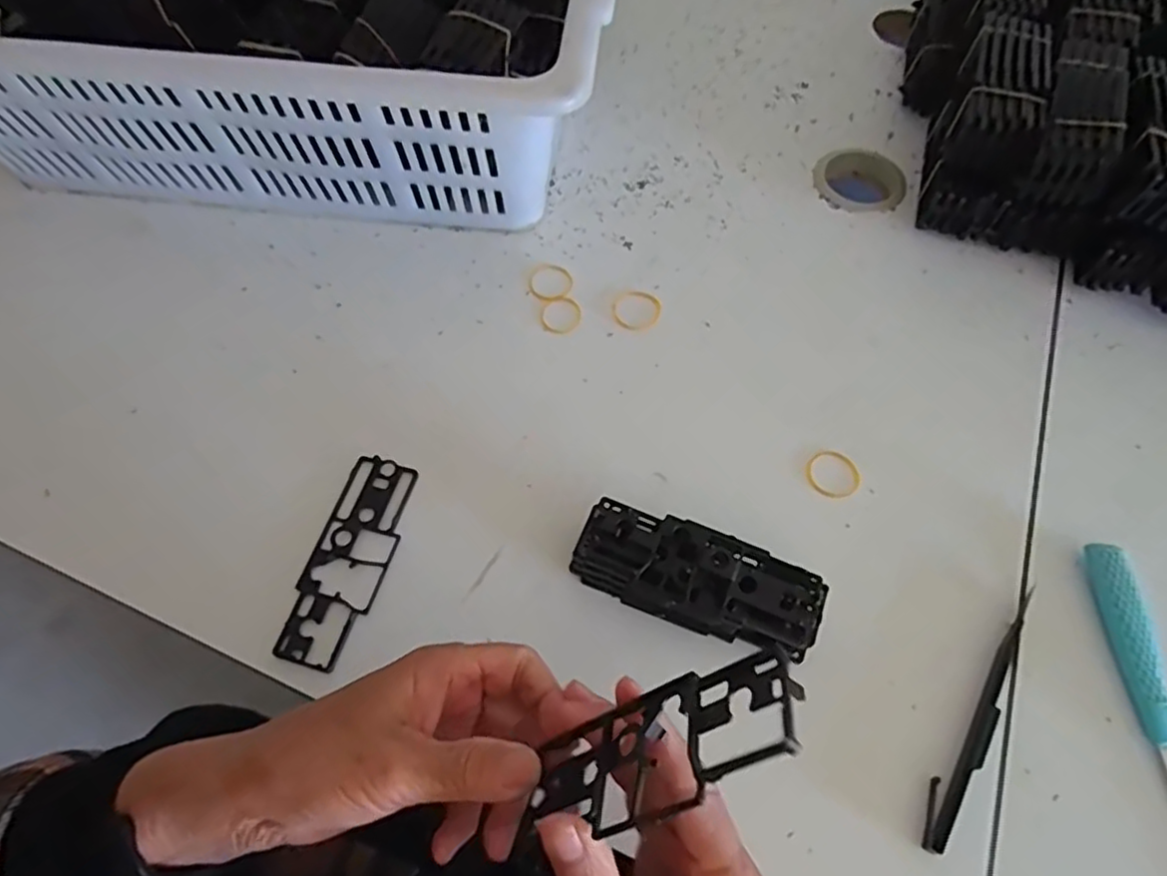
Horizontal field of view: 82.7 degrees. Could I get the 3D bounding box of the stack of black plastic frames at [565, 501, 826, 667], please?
[{"bbox_3d":[0.059,0.076,0.353,0.125,0.035,0.050,21,63,11],"label":"stack of black plastic frames"}]

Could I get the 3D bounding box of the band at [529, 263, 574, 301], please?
[{"bbox_3d":[-0.024,-0.112,0.473,0.032,0.004,0.032,0,61,0],"label":"band"}]

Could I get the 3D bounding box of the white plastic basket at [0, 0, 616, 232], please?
[{"bbox_3d":[-0.226,-0.345,0.522,0.508,0.140,0.404,5,61,3],"label":"white plastic basket"}]

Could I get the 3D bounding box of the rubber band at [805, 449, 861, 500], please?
[{"bbox_3d":[0.151,0.022,0.401,0.030,0.004,0.030,0,61,0],"label":"rubber band"}]

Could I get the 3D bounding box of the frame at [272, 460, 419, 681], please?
[{"bbox_3d":[-0.131,0.067,0.374,0.043,0.005,0.120,14,62,8],"label":"frame"}]

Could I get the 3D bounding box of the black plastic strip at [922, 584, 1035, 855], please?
[{"bbox_3d":[0.201,0.137,0.332,0.013,0.007,0.144,34,66,18],"label":"black plastic strip"}]

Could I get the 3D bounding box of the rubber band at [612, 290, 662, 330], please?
[{"bbox_3d":[0.037,-0.089,0.459,0.034,0.004,0.035,0,61,0],"label":"rubber band"}]

